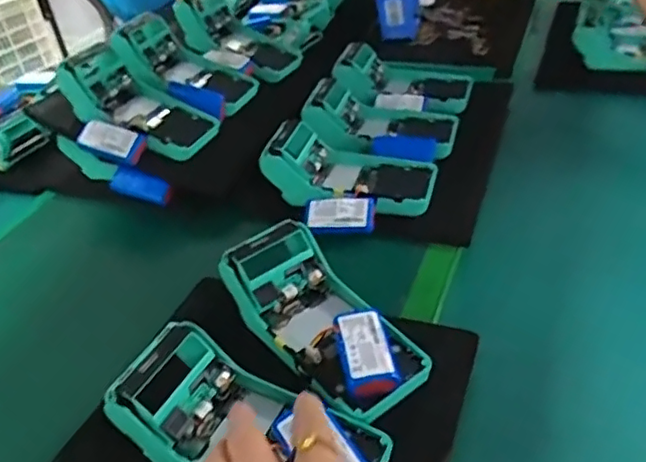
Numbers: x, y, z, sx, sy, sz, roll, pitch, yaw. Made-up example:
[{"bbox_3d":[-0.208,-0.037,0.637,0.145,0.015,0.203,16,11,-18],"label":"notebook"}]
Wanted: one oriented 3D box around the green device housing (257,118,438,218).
[{"bbox_3d":[0.030,-0.067,0.615,0.161,0.062,0.086,8,39,20],"label":"green device housing"}]

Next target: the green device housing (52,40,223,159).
[{"bbox_3d":[-0.205,-0.138,0.673,0.170,0.056,0.090,28,40,-5],"label":"green device housing"}]

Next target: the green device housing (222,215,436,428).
[{"bbox_3d":[-0.002,0.059,0.447,0.081,0.055,0.172,-30,42,-28],"label":"green device housing"}]

